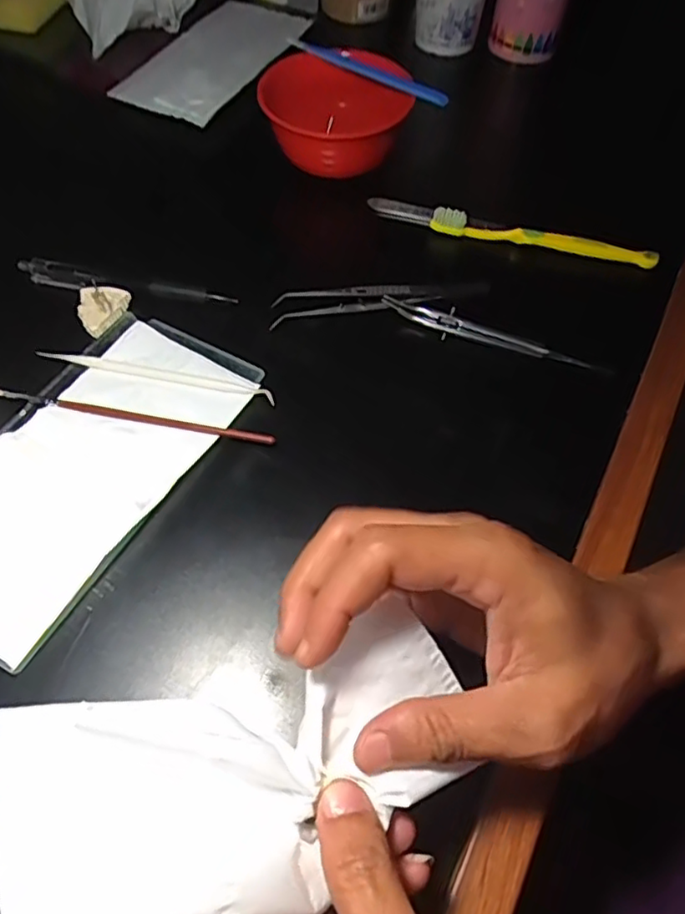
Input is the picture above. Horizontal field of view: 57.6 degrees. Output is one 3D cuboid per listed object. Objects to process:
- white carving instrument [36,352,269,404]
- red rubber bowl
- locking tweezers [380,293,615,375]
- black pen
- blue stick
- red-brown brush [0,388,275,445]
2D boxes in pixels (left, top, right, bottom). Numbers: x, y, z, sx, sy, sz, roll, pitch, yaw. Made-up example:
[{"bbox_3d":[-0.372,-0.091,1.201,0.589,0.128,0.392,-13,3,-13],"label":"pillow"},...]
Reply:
[{"bbox_3d":[-0.108,-0.049,0.363,0.140,0.005,0.009,11,59,5],"label":"white carving instrument"},{"bbox_3d":[-0.007,-0.251,0.463,0.107,0.061,0.088,10,59,0],"label":"red rubber bowl"},{"bbox_3d":[0.092,-0.074,0.384,0.138,0.014,0.013,20,60,10],"label":"locking tweezers"},{"bbox_3d":[-0.141,-0.112,0.400,0.145,0.010,0.013,12,59,5],"label":"black pen"},{"bbox_3d":[0.017,-0.282,0.452,0.139,0.012,0.009,35,63,18],"label":"blue stick"},{"bbox_3d":[-0.117,-0.023,0.347,0.161,0.004,0.006,11,59,4],"label":"red-brown brush"}]

